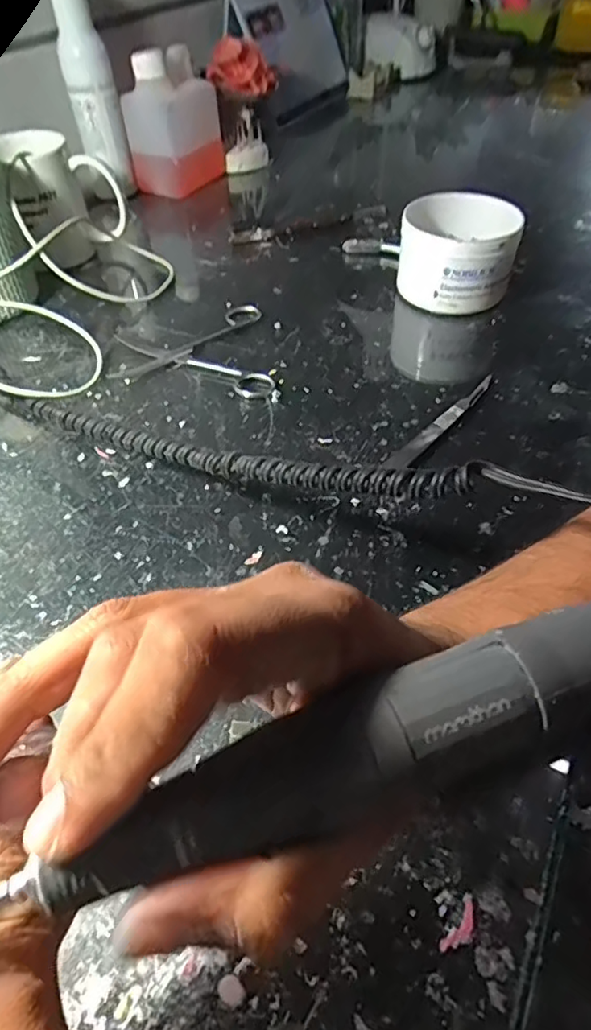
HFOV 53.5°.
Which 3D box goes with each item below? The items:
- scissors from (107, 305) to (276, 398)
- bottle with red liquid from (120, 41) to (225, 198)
[{"bbox_3d":[-0.080,-0.122,0.444,0.115,0.007,0.118,-8,48,-5],"label":"scissors"},{"bbox_3d":[-0.138,-0.439,0.653,0.072,0.119,0.091,18,51,17],"label":"bottle with red liquid"}]

